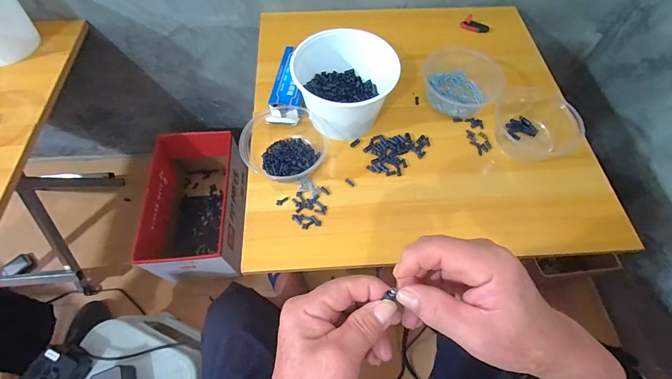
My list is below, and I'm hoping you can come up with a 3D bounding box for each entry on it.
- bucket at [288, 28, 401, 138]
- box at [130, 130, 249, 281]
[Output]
[{"bbox_3d":[0.017,-0.182,0.542,0.144,0.111,0.144,1,62,-2],"label":"bucket"},{"bbox_3d":[-0.403,0.033,0.965,0.223,0.220,0.432,-4,62,-5],"label":"box"}]

